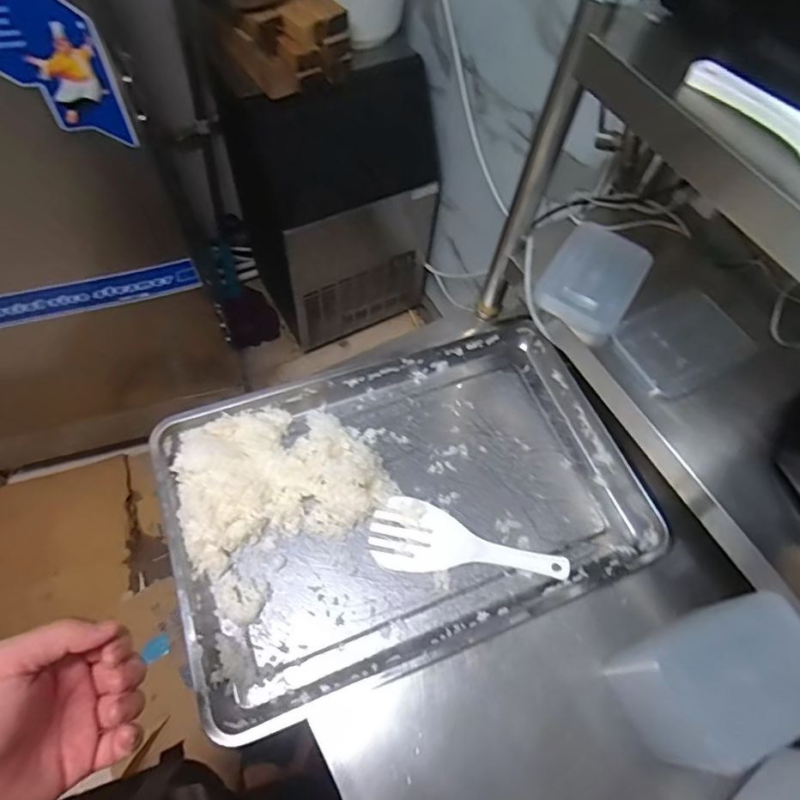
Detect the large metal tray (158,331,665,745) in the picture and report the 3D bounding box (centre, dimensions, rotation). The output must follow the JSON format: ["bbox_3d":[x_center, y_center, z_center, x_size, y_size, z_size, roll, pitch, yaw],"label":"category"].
[{"bbox_3d":[0.009,0.118,0.679,0.581,0.053,0.393,-18,64,-14],"label":"large metal tray"}]

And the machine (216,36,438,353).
[{"bbox_3d":[-0.199,-0.576,1.475,0.476,0.707,0.392,-22,65,-15],"label":"machine"}]

